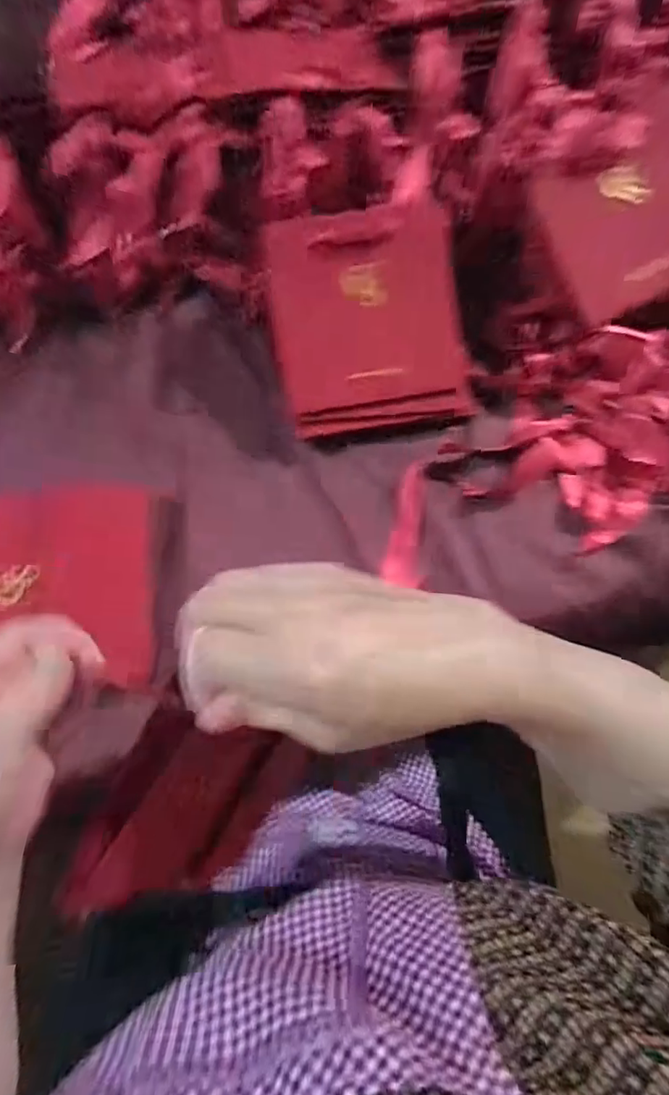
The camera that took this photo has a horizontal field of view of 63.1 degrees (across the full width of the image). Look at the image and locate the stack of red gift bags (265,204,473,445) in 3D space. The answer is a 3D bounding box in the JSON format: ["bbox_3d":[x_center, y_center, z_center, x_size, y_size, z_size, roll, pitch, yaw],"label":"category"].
[{"bbox_3d":[0.029,-0.179,0.434,0.147,0.020,0.163,-11,101,-2],"label":"stack of red gift bags"}]

